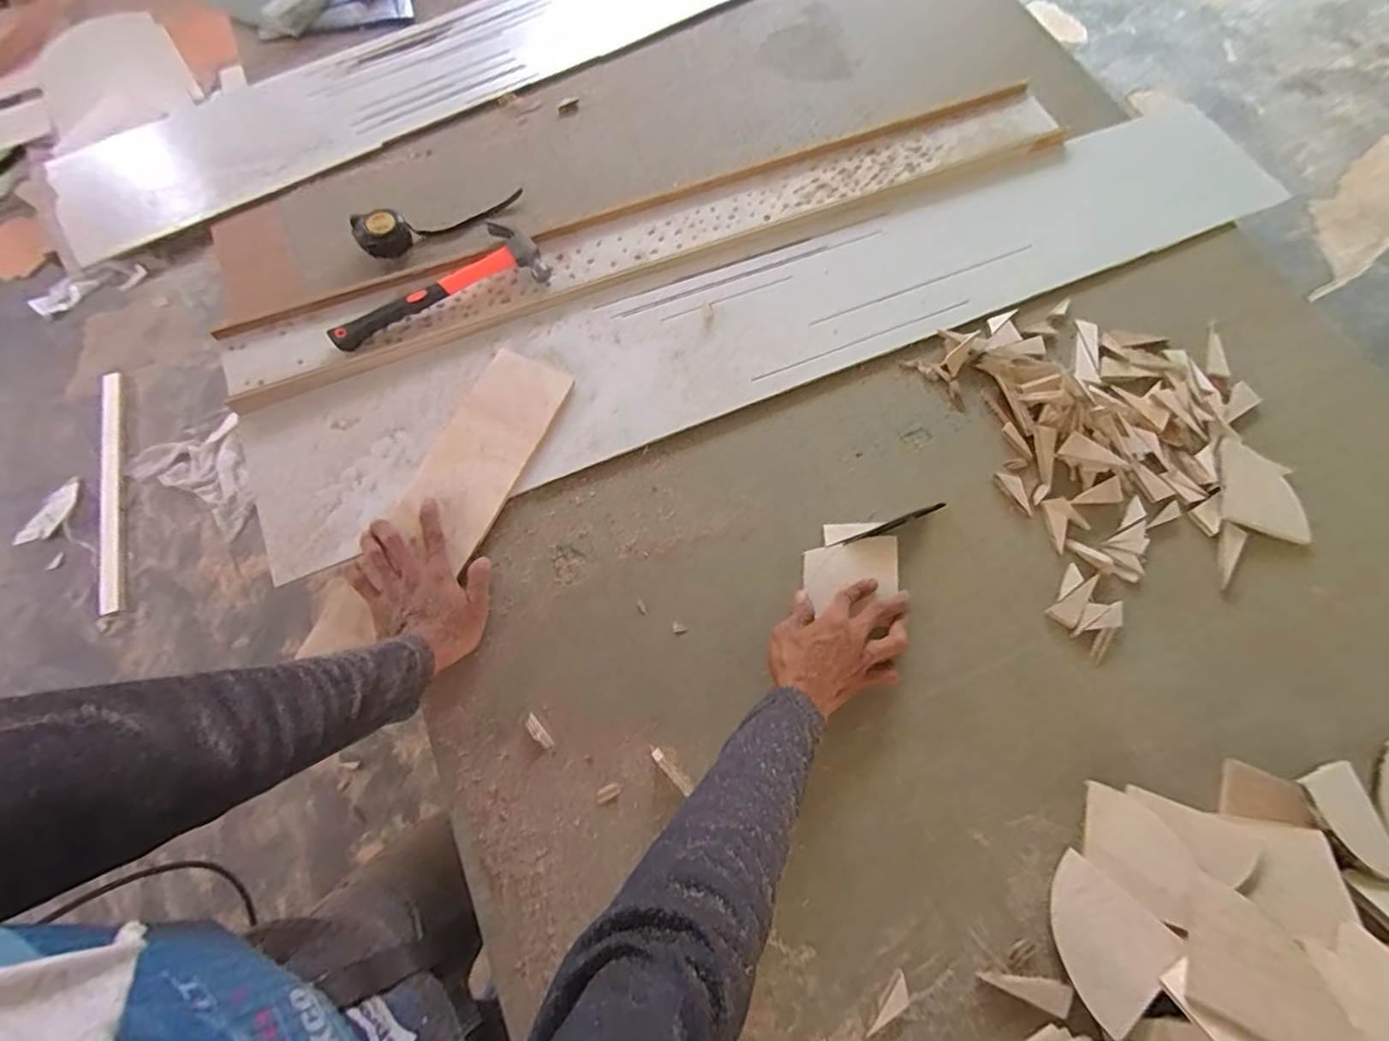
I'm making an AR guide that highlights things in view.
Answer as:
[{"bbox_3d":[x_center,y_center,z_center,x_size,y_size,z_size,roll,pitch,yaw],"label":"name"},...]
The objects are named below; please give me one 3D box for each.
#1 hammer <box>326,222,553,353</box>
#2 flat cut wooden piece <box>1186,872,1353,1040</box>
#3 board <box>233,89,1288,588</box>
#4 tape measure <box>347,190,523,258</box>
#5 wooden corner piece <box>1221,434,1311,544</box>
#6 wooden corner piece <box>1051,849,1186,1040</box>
[{"bbox_3d":[-0.325,-0.300,0.731,0.266,0.034,0.106,-27,74,-9],"label":"hammer"},{"bbox_3d":[0.451,0.357,0.462,0.096,0.007,0.101,18,55,30],"label":"flat cut wooden piece"},{"bbox_3d":[0.141,-0.284,0.750,1.365,0.016,0.232,-22,74,-8],"label":"board"},{"bbox_3d":[-0.335,-0.402,0.773,0.223,0.042,0.051,-22,74,-8],"label":"tape measure"},{"bbox_3d":[0.651,-0.035,0.675,0.085,0.013,0.110,9,72,2],"label":"wooden corner piece"},{"bbox_3d":[0.349,0.364,0.509,0.093,0.007,0.095,-47,47,-3],"label":"wooden corner piece"}]

